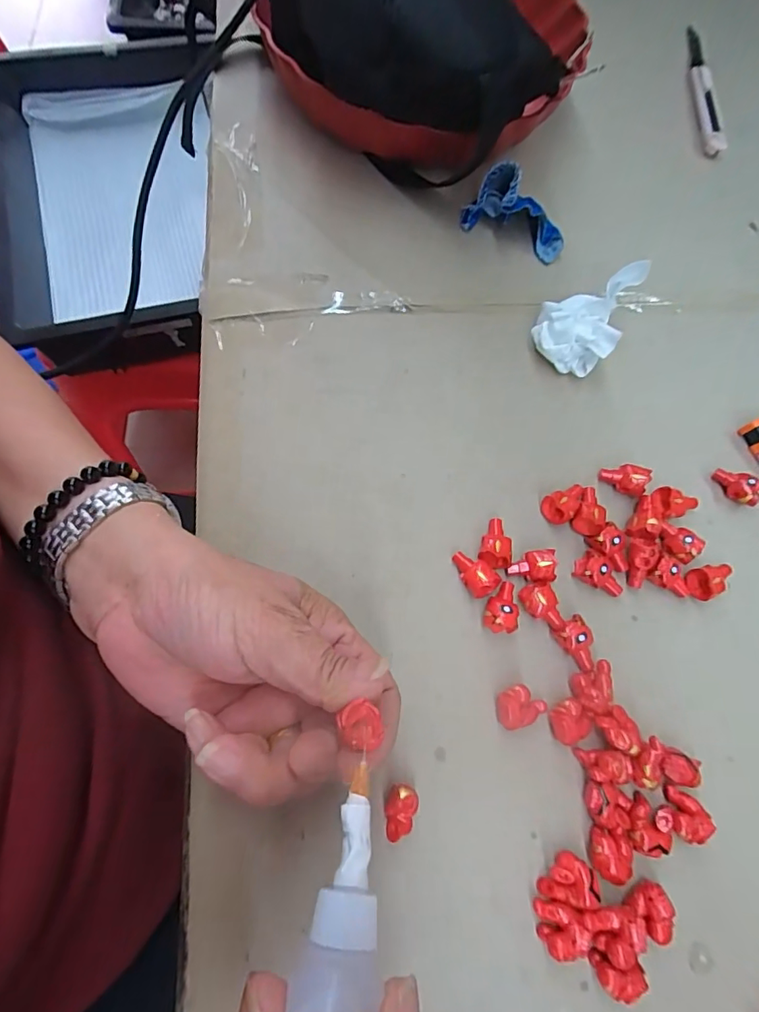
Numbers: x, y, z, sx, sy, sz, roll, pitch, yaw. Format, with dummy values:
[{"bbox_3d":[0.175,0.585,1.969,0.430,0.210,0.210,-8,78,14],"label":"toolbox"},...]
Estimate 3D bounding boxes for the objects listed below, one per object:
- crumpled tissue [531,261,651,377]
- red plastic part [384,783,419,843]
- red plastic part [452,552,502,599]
[{"bbox_3d":[0.124,-0.117,0.300,0.046,0.031,0.069,25,72,7],"label":"crumpled tissue"},{"bbox_3d":[0.009,0.134,0.218,0.014,0.016,0.022,10,71,2],"label":"red plastic part"},{"bbox_3d":[0.049,0.034,0.254,0.015,0.013,0.026,-40,76,-14],"label":"red plastic part"}]

